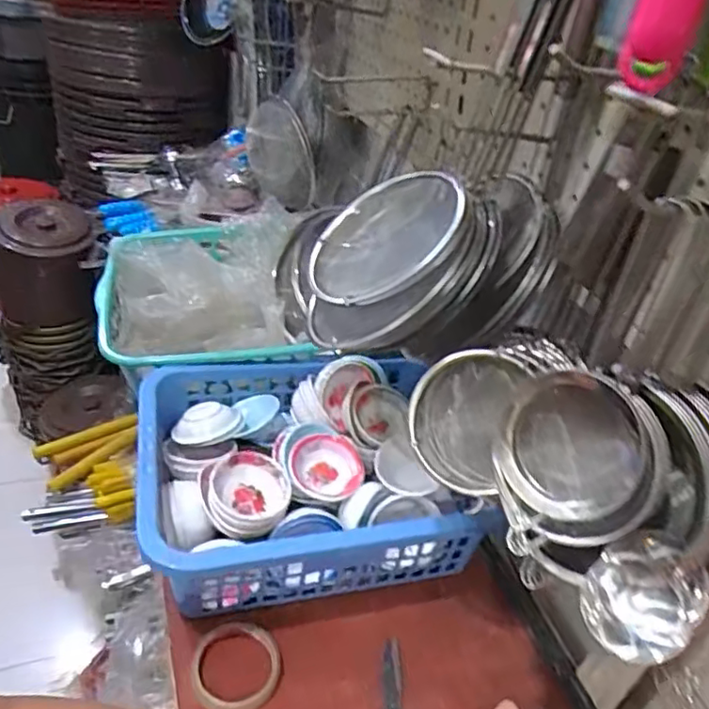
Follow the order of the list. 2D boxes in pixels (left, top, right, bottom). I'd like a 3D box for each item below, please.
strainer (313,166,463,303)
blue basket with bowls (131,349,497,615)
[{"bbox_3d":[0.032,-0.109,0.576,0.156,0.034,0.149,-25,41,23],"label":"strainer"},{"bbox_3d":[-0.068,0.142,0.756,0.355,0.160,0.318,-6,37,-17],"label":"blue basket with bowls"}]

